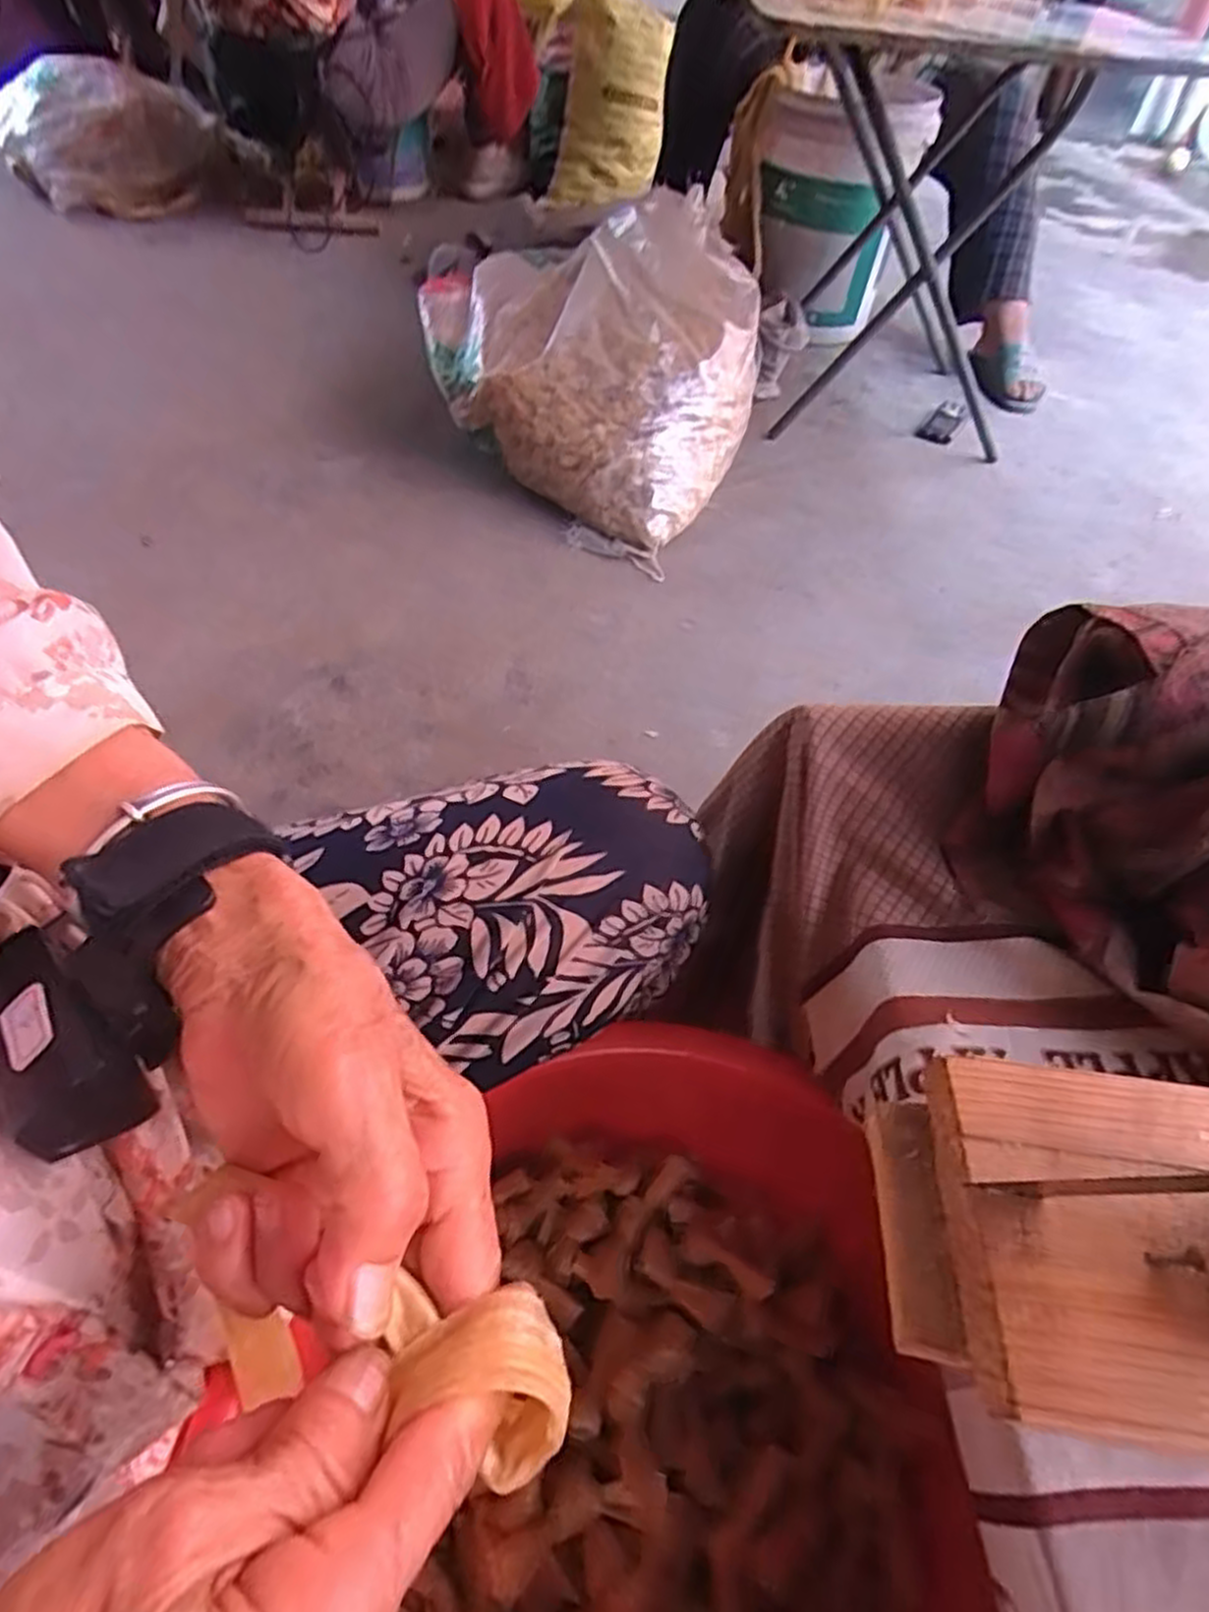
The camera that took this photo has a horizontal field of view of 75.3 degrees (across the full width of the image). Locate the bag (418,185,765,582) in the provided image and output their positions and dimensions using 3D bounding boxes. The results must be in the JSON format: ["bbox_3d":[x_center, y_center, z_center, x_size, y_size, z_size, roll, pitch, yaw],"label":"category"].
[{"bbox_3d":[-0.019,-0.659,1.150,0.501,0.260,0.502,25,54,16],"label":"bag"}]

